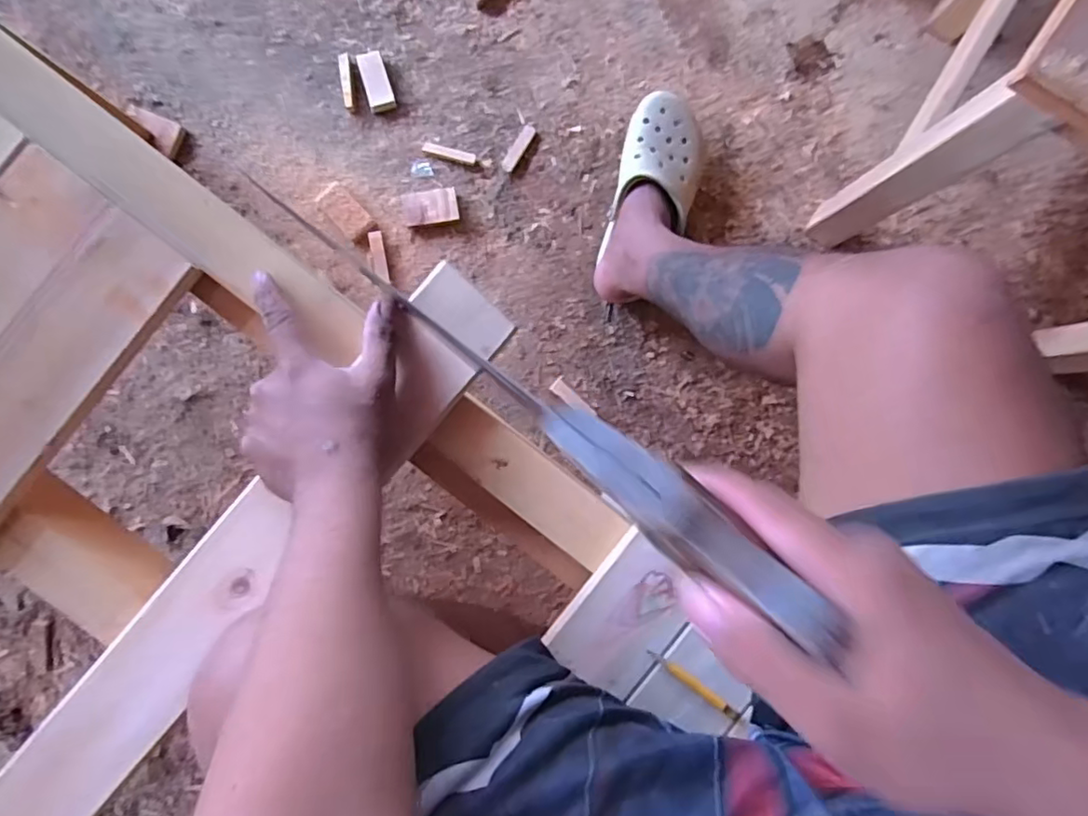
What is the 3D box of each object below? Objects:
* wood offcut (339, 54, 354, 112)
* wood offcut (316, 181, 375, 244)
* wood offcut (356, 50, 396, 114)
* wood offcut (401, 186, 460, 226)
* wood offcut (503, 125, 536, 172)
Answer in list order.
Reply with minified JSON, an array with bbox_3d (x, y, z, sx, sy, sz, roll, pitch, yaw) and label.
[{"bbox_3d":[-0.280,-0.463,0.861,0.015,0.012,0.078,-6,90,-2],"label":"wood offcut"},{"bbox_3d":[-0.282,-0.280,0.853,0.042,0.018,0.098,-41,73,-2],"label":"wood offcut"},{"bbox_3d":[-0.238,-0.464,0.862,0.035,0.013,0.081,-18,91,-2],"label":"wood offcut"},{"bbox_3d":[-0.158,-0.282,0.853,0.074,0.021,0.044,-9,91,-2],"label":"wood offcut"},{"bbox_3d":[-0.037,-0.374,0.875,0.020,0.010,0.074,29,89,-2],"label":"wood offcut"}]

